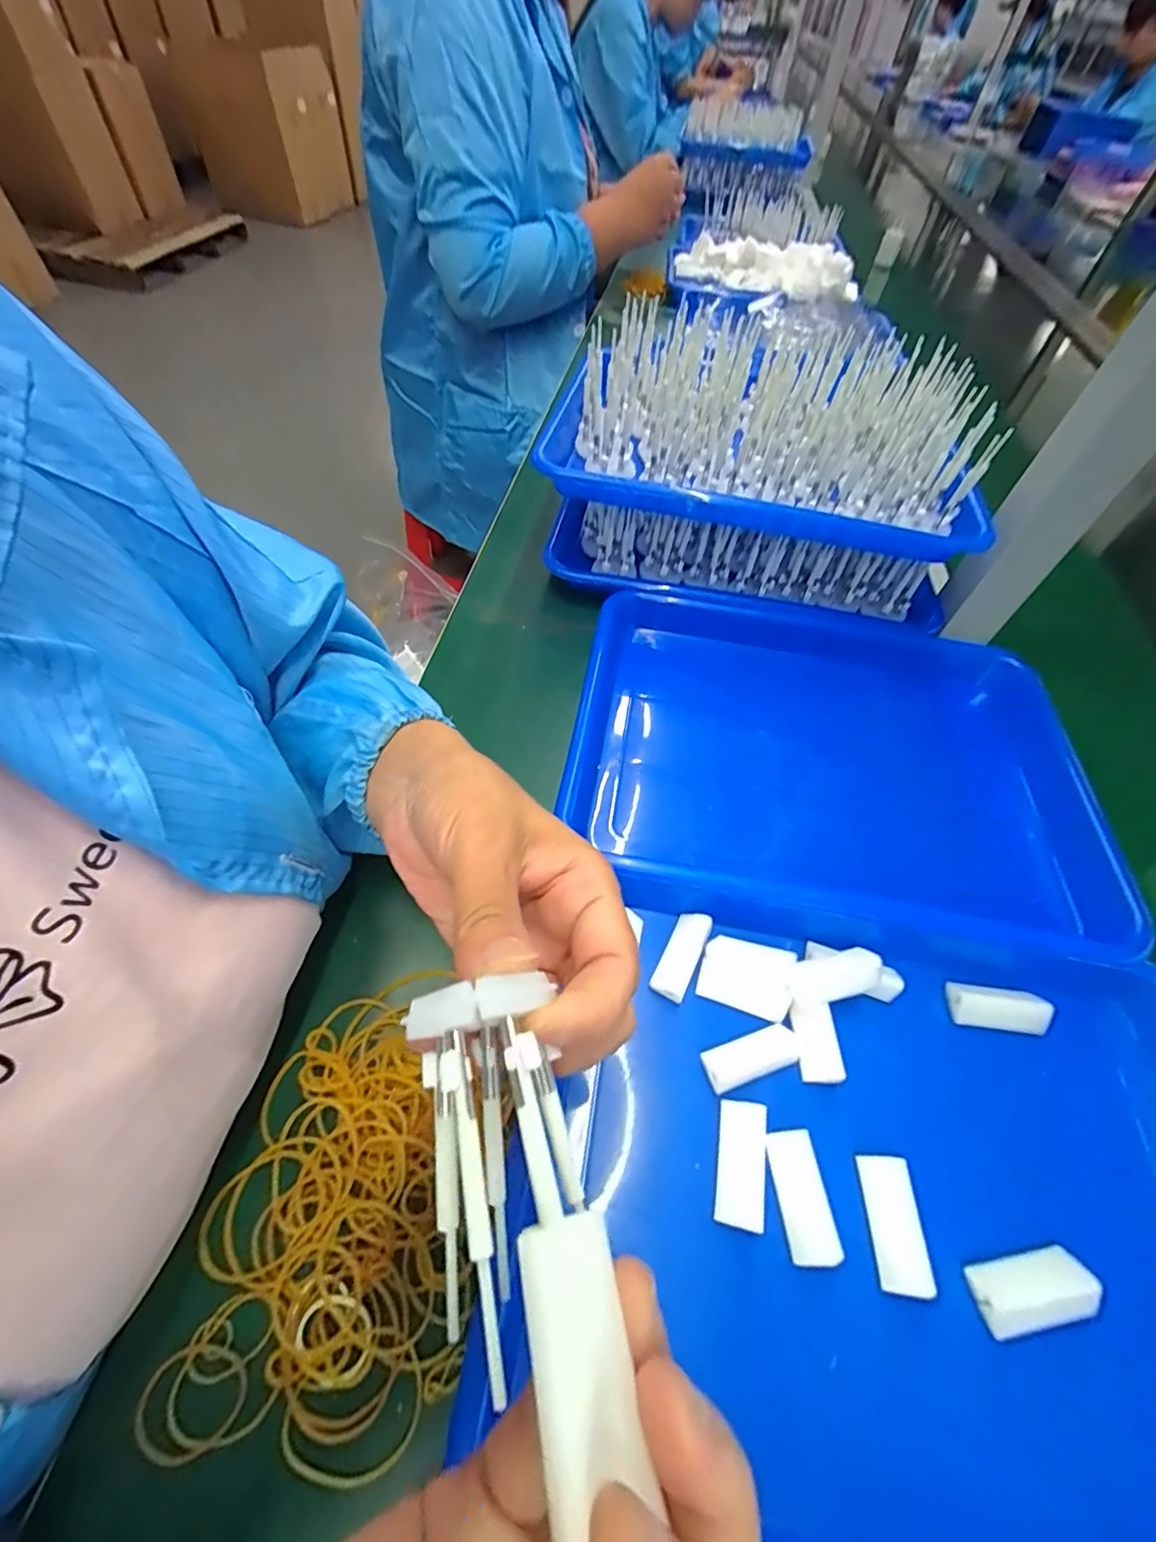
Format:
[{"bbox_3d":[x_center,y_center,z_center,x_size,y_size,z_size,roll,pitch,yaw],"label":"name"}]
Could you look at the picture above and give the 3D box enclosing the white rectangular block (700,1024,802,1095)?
[{"bbox_3d":[0.085,0.140,0.270,0.048,0.009,0.019,-14,58,-14],"label":"white rectangular block"}]

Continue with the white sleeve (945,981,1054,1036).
[{"bbox_3d":[0.222,0.124,0.289,0.047,0.014,0.021,10,55,2],"label":"white sleeve"}]

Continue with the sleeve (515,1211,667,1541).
[{"bbox_3d":[0.000,0.110,0.102,0.019,0.005,0.042,-5,52,-8],"label":"sleeve"}]

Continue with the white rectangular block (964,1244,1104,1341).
[{"bbox_3d":[0.186,0.211,0.225,0.047,0.017,0.021,-8,56,-10],"label":"white rectangular block"}]

